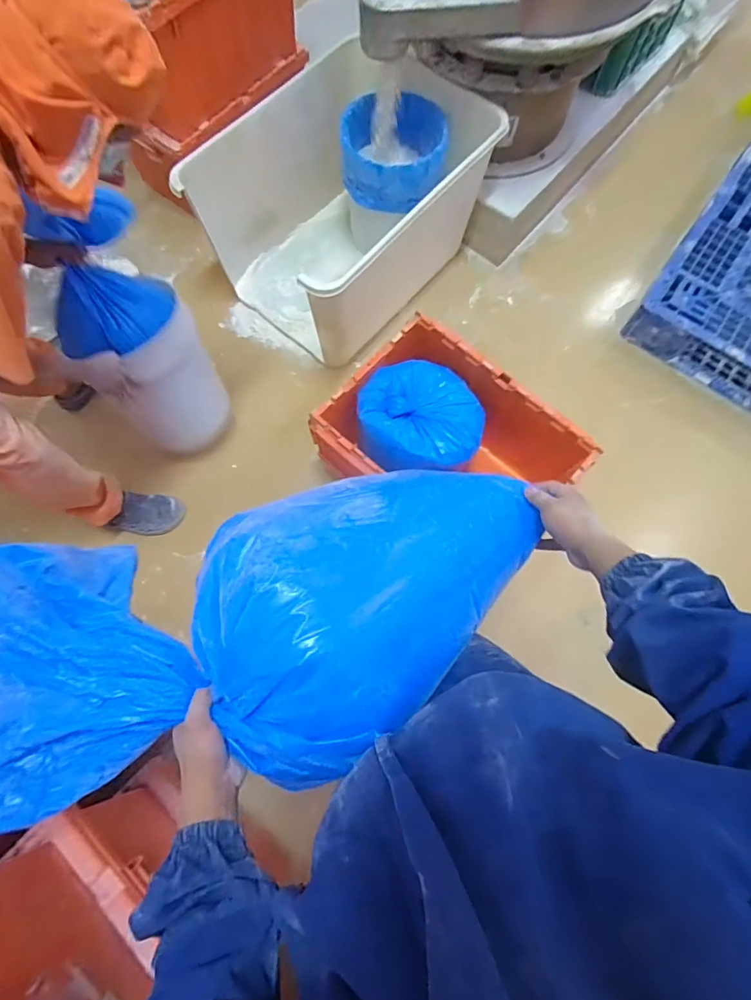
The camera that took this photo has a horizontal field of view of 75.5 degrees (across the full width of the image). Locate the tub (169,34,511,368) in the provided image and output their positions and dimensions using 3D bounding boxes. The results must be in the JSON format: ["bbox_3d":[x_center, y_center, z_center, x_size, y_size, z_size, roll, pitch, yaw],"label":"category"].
[{"bbox_3d":[-0.056,-0.866,1.502,0.762,0.531,0.503,-43,78,-13],"label":"tub"}]

